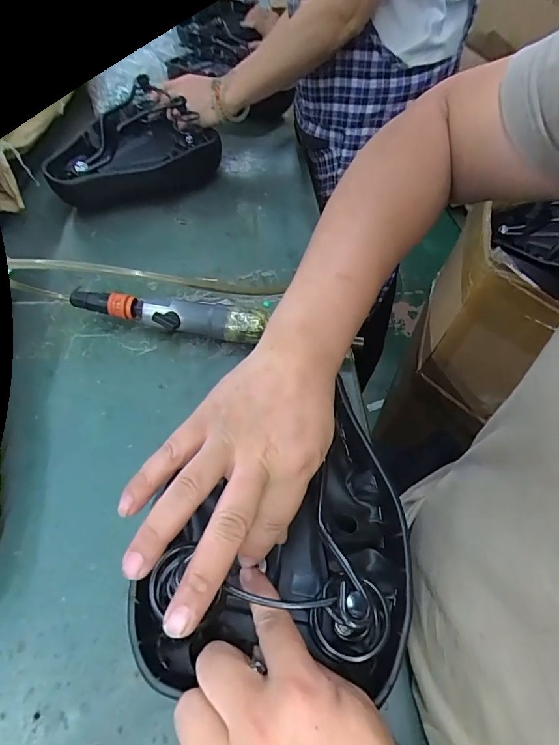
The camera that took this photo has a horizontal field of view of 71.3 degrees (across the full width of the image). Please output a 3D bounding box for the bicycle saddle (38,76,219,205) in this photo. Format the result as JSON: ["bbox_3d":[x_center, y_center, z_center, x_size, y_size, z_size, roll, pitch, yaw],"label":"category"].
[{"bbox_3d":[-0.227,-0.340,0.595,0.244,0.105,0.142,-28,61,-20],"label":"bicycle saddle"}]

